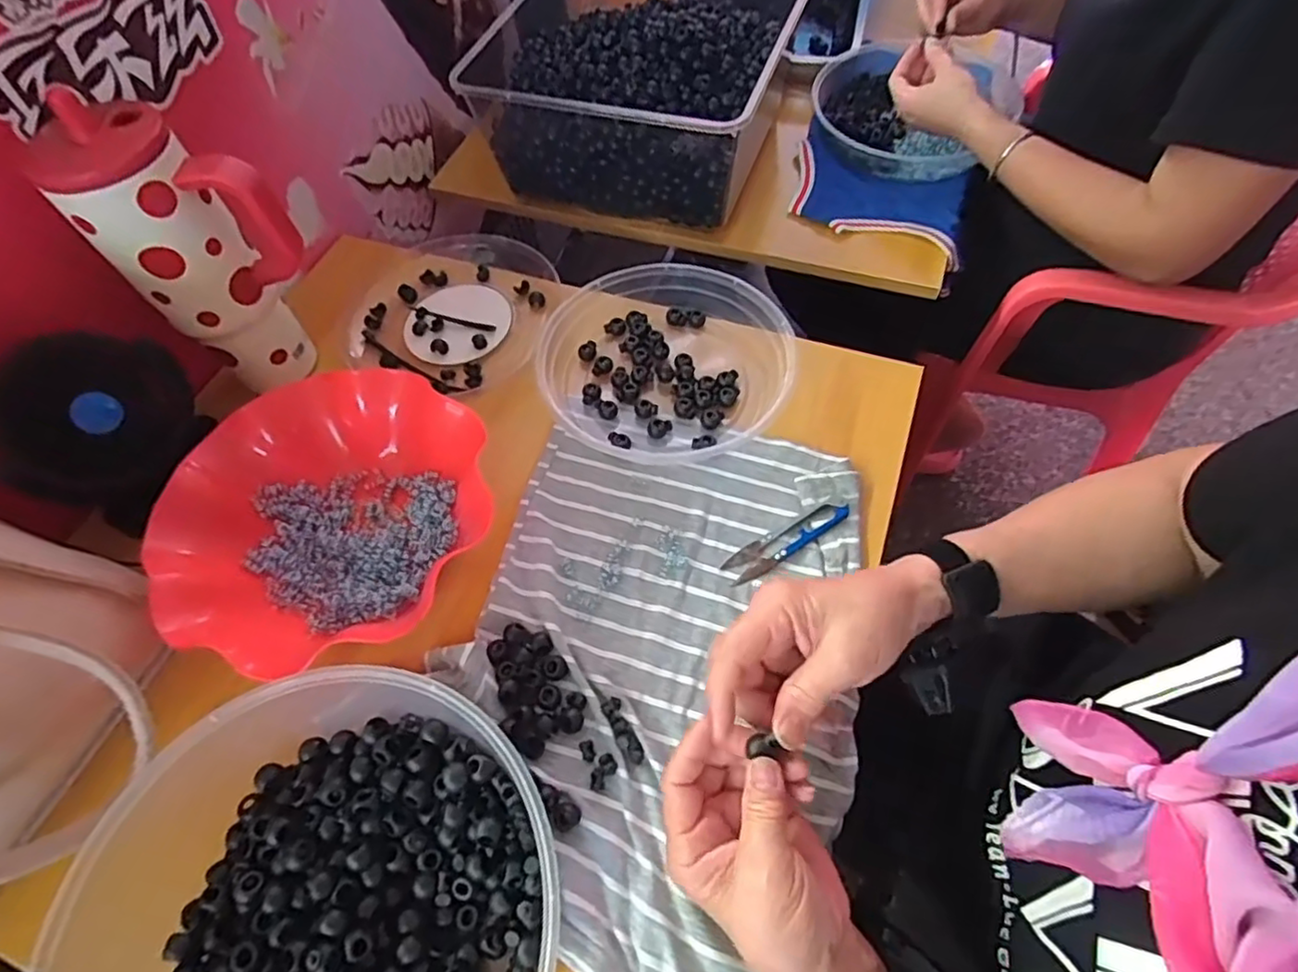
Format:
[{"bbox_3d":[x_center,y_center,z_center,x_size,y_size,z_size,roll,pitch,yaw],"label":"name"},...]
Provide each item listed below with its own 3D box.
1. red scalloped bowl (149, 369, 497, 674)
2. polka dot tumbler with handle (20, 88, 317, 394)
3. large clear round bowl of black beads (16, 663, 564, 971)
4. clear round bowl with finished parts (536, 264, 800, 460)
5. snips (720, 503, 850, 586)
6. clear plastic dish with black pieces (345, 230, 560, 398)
[{"bbox_3d":[-0.226,0.018,0.464,0.227,0.057,0.201,-39,64,-18],"label":"red scalloped bowl"},{"bbox_3d":[-0.329,-0.172,0.483,0.111,0.204,0.102,-2,59,3],"label":"polka dot tumbler with handle"},{"bbox_3d":[-0.150,0.220,0.317,0.201,0.092,0.219,-2,59,3],"label":"large clear round bowl of black beads"},{"bbox_3d":[0.015,-0.105,0.539,0.205,0.042,0.183,6,60,7],"label":"clear round bowl with finished parts"},{"bbox_3d":[0.099,0.038,0.465,0.099,0.008,0.024,-30,62,-13],"label":"snips"},{"bbox_3d":[-0.183,-0.164,0.600,0.181,0.026,0.173,-2,59,3],"label":"clear plastic dish with black pieces"}]

